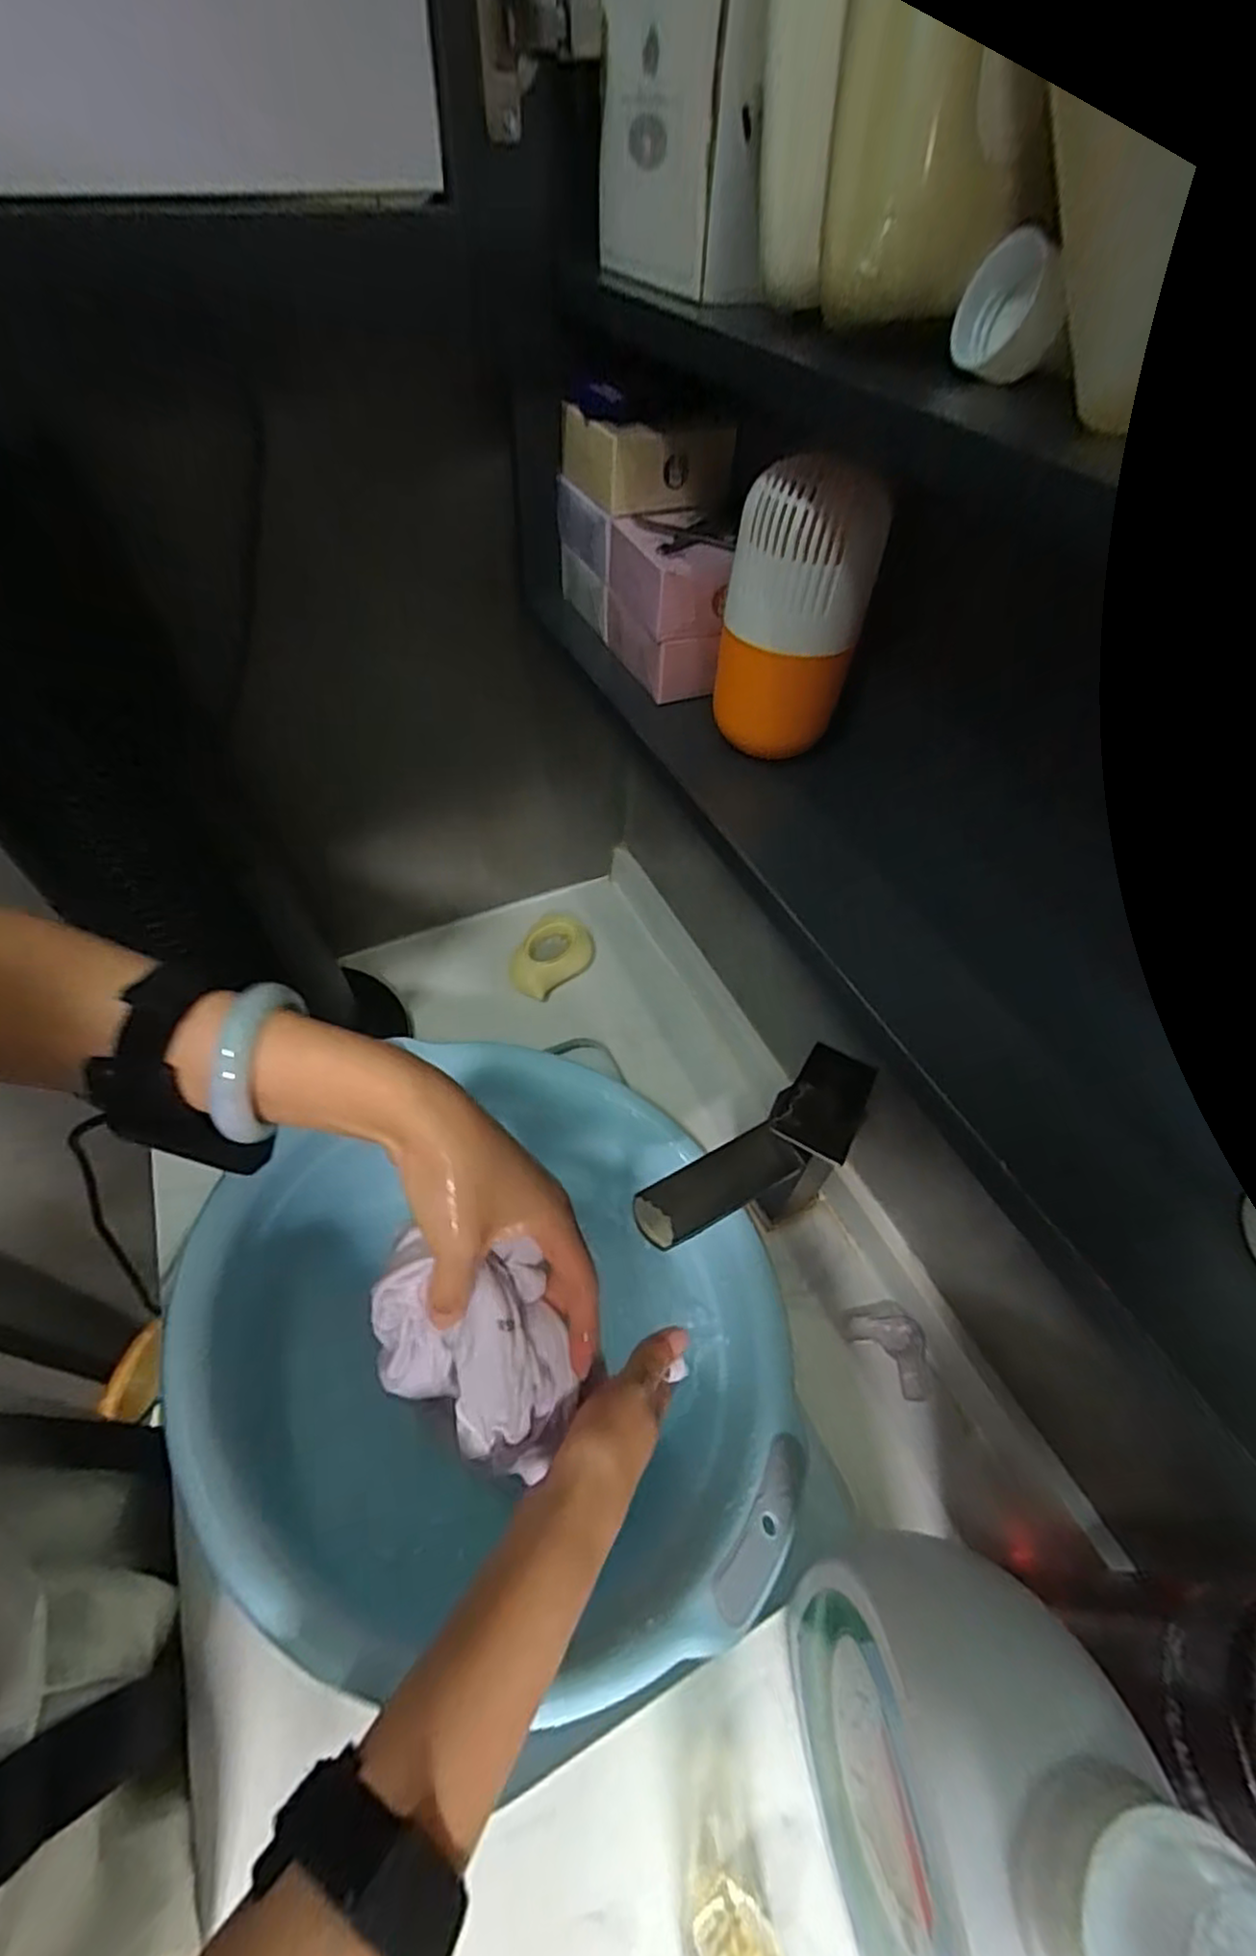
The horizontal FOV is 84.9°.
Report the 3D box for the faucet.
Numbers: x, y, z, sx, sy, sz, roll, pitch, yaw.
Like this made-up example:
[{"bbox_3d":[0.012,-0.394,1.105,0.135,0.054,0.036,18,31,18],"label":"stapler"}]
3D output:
[{"bbox_3d":[0.077,0.132,0.453,0.153,0.201,0.050,-27,58,-23],"label":"faucet"}]

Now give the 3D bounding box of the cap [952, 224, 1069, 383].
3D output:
[{"bbox_3d":[0.117,-0.201,0.209,0.027,0.029,0.026,16,48,-11],"label":"cap"}]

